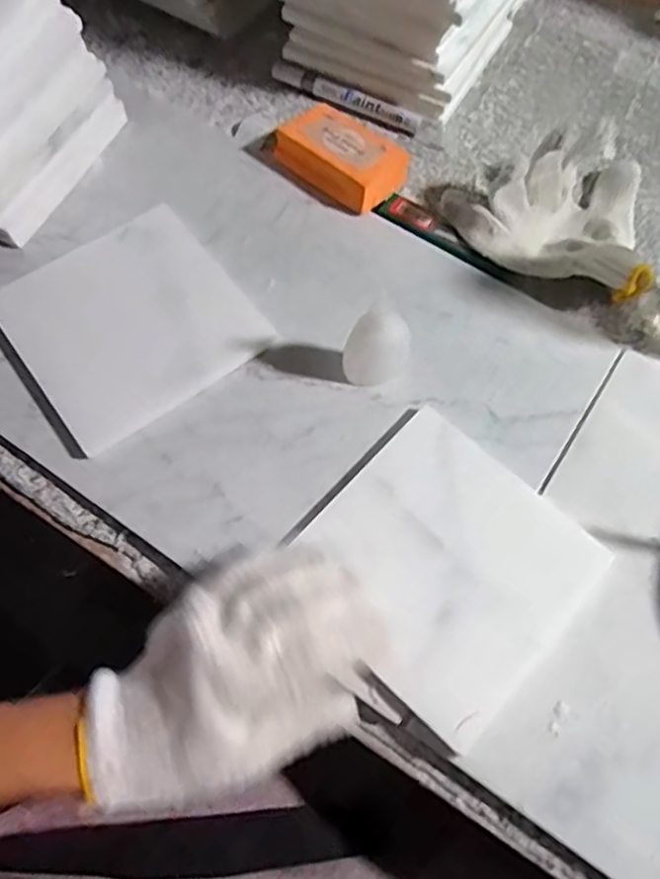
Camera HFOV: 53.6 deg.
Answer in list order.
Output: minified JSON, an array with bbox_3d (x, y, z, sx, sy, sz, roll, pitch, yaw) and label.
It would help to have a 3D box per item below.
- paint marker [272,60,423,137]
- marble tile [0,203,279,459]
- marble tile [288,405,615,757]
[{"bbox_3d":[0.014,-0.301,0.576,0.141,0.019,0.012,26,68,10],"label":"paint marker"},{"bbox_3d":[-0.145,-0.085,0.468,0.161,0.015,0.149,-34,71,-15],"label":"marble tile"},{"bbox_3d":[0.071,0.075,0.402,0.150,0.006,0.152,40,71,15],"label":"marble tile"}]

